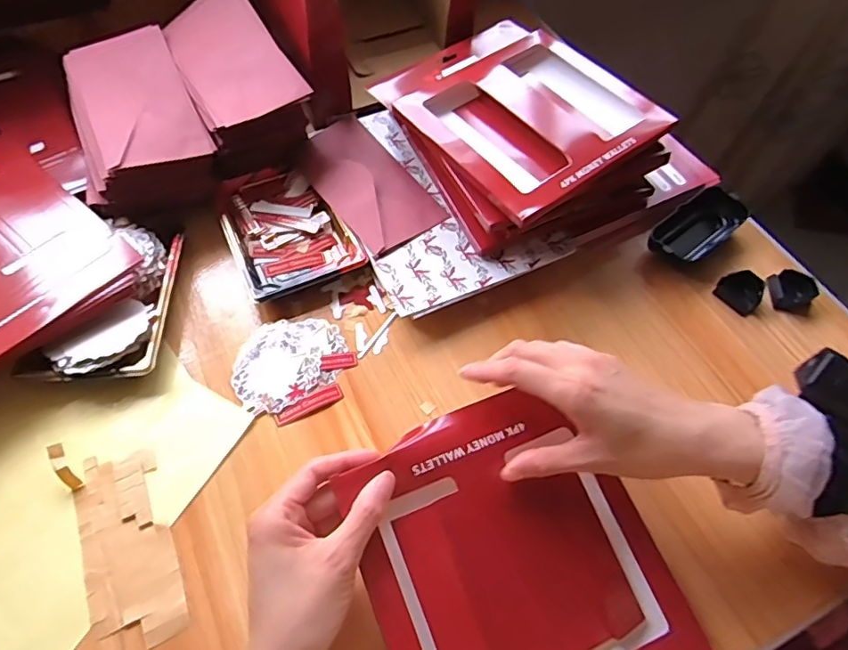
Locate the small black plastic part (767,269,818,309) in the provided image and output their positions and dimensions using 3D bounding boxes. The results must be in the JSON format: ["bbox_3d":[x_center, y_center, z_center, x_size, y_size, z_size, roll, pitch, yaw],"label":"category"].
[{"bbox_3d":[0.353,-0.033,0.509,0.043,0.020,0.038,-8,59,-6],"label":"small black plastic part"}]

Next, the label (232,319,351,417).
[{"bbox_3d":[-0.120,0.028,0.468,0.098,0.004,0.080,-31,64,-19],"label":"label"}]

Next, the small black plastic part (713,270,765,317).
[{"bbox_3d":[0.300,-0.033,0.506,0.037,0.020,0.036,36,65,19],"label":"small black plastic part"}]

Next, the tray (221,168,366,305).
[{"bbox_3d":[-0.139,-0.098,0.533,0.107,0.020,0.153,-23,62,-14],"label":"tray"}]

